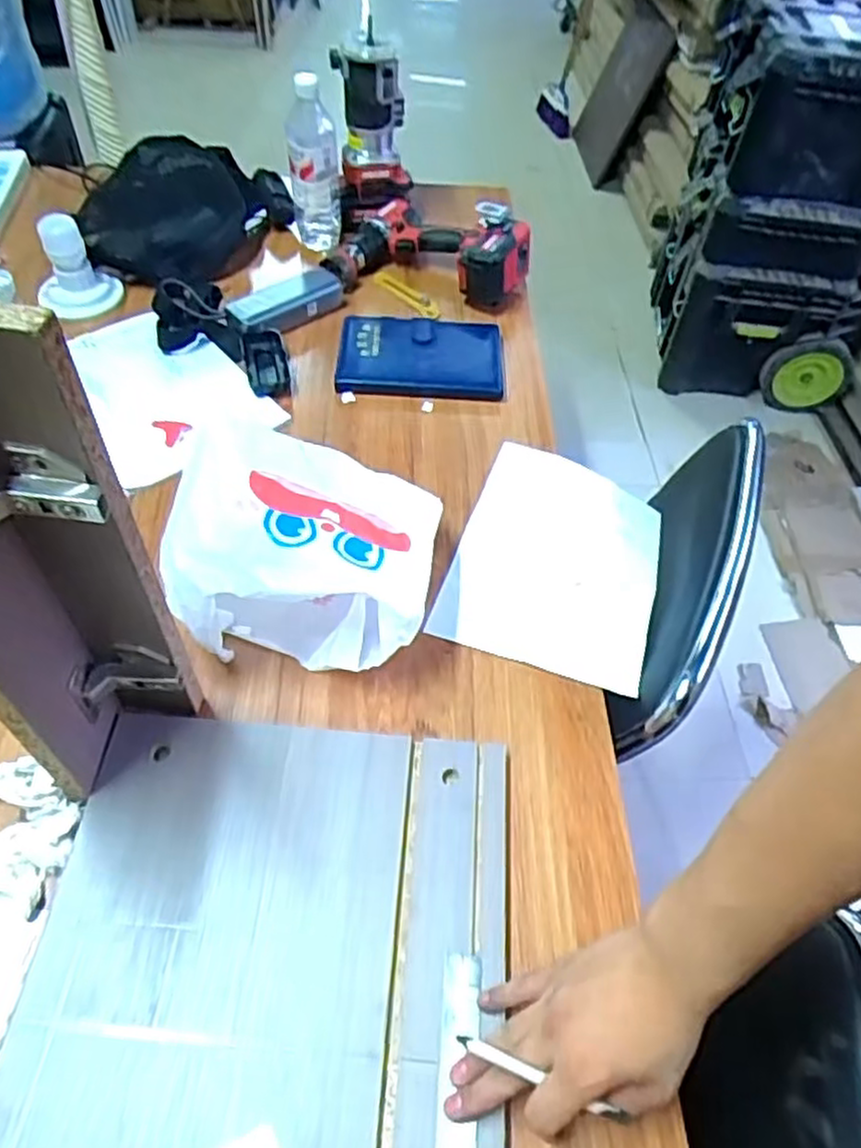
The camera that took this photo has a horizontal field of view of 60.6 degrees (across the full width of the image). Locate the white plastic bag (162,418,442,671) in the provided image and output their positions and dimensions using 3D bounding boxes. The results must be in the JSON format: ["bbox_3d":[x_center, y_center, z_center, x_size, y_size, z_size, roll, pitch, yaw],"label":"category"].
[{"bbox_3d":[-0.108,-0.032,0.684,0.220,0.138,0.211,7,53,2],"label":"white plastic bag"}]

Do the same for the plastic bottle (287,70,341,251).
[{"bbox_3d":[-0.164,-0.578,1.040,0.067,0.233,0.072,-6,52,-8],"label":"plastic bottle"}]

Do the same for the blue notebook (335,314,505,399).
[{"bbox_3d":[-0.013,-0.286,0.961,0.211,0.021,0.142,2,53,-2],"label":"blue notebook"}]

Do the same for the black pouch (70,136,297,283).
[{"bbox_3d":[-0.362,-0.543,1.082,0.302,0.096,0.274,-14,54,-14],"label":"black pouch"}]

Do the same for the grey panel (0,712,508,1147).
[{"bbox_3d":[-0.115,0.297,0.506,0.326,0.015,0.410,5,53,1],"label":"grey panel"}]

